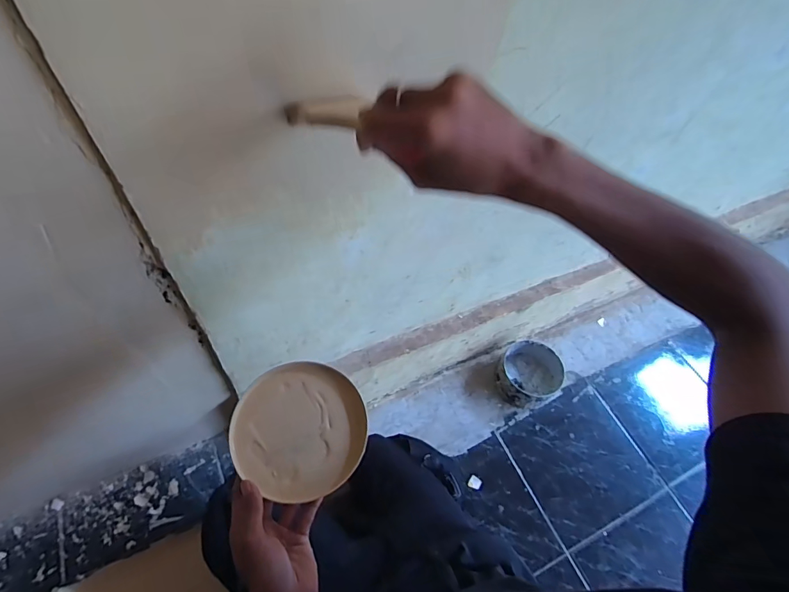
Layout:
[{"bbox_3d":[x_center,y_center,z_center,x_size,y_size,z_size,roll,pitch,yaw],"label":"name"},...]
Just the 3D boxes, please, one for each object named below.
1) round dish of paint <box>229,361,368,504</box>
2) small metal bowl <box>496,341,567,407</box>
[{"bbox_3d":[-0.108,0.147,0.485,0.145,0.023,0.144,-6,56,-8],"label":"round dish of paint"},{"bbox_3d":[0.330,0.192,1.069,0.147,0.080,0.141,2,56,-2],"label":"small metal bowl"}]

